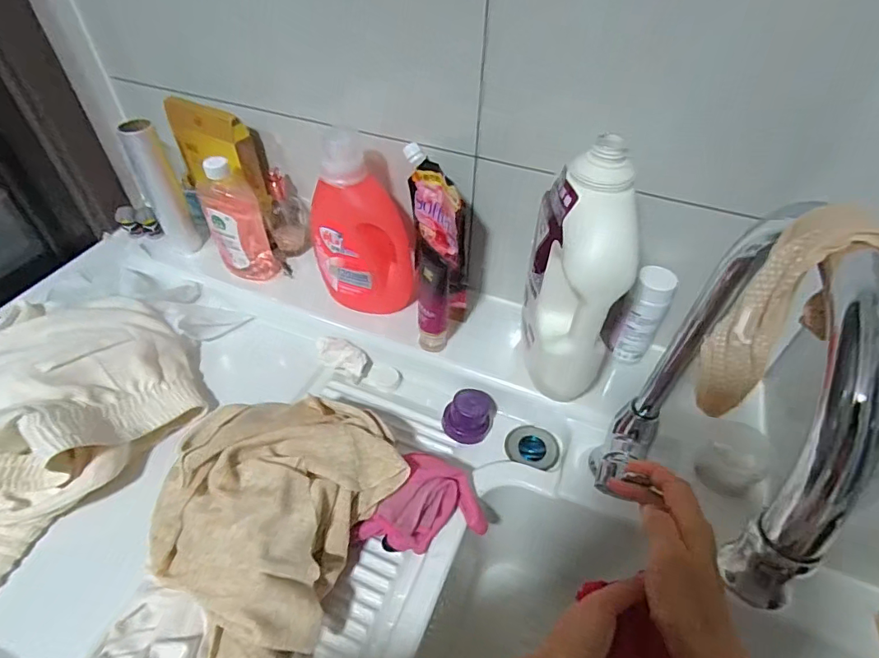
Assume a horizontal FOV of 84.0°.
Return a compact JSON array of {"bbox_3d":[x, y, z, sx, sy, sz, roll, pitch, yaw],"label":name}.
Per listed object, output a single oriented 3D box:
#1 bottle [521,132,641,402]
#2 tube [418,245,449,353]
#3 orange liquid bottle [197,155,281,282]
[{"bbox_3d":[0.136,-0.039,0.494,0.071,0.254,0.108,-2,47,-3],"label":"bottle"},{"bbox_3d":[-0.008,-0.031,0.612,0.035,0.156,0.035,-2,47,-3],"label":"tube"},{"bbox_3d":[-0.293,-0.154,0.704,0.076,0.182,0.065,-21,51,-20],"label":"orange liquid bottle"}]

